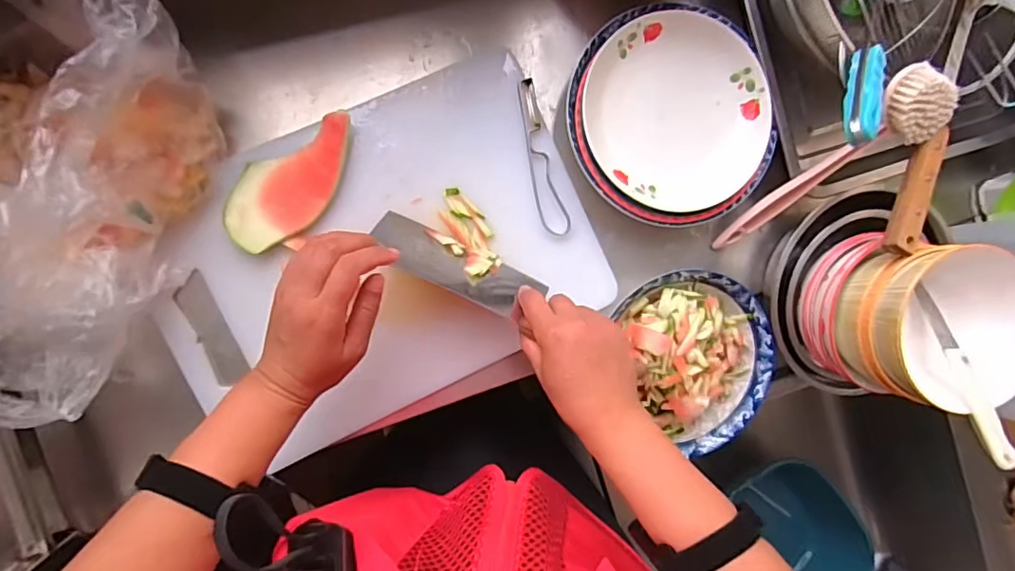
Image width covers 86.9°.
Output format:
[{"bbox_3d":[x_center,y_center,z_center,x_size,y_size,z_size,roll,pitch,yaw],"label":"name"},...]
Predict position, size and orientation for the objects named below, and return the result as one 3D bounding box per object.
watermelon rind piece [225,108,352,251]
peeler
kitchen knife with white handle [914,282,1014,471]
[{"bbox_3d":[-0.203,-0.096,0.513,0.142,0.016,0.080,-30,97,-6],"label":"watermelon rind piece"},{"bbox_3d":[0.033,-0.132,0.561,0.031,0.006,0.164,-17,96,-8],"label":"peeler"},{"bbox_3d":[0.409,0.076,0.482,0.019,0.018,0.168,4,58,-9],"label":"kitchen knife with white handle"}]

